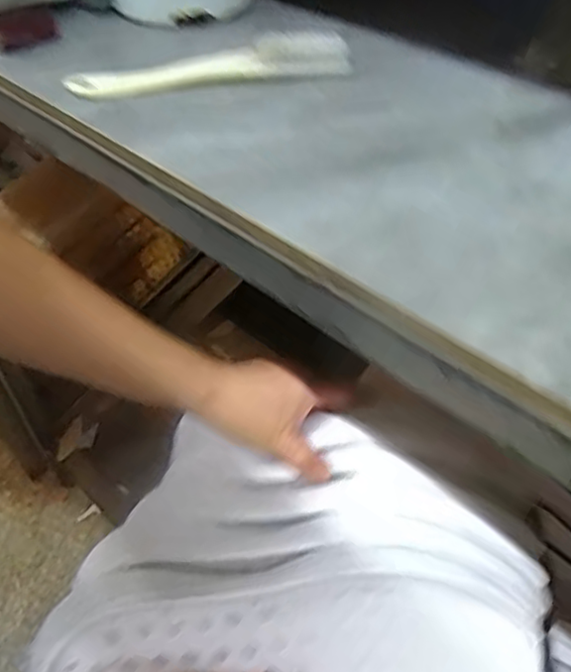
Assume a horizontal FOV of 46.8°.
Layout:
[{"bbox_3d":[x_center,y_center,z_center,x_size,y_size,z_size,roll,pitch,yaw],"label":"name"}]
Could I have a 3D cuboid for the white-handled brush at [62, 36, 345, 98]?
[{"bbox_3d":[-0.044,-0.158,0.387,0.164,0.012,0.035,-7,46,-5],"label":"white-handled brush"}]

